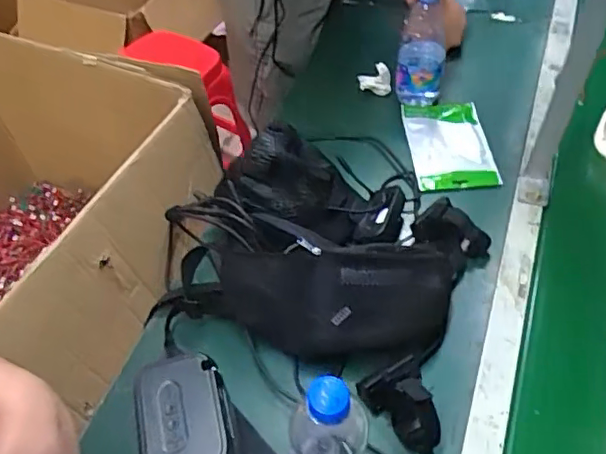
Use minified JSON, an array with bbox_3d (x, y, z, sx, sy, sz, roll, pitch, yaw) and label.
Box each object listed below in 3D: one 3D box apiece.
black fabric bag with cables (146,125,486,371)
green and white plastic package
[{"bbox_3d":[0.022,0.017,0.697,0.386,0.135,0.253,12,53,13],"label":"black fabric bag with cables"},{"bbox_3d":[0.222,-0.131,0.871,0.120,0.014,0.180,-4,51,1],"label":"green and white plastic package"}]

